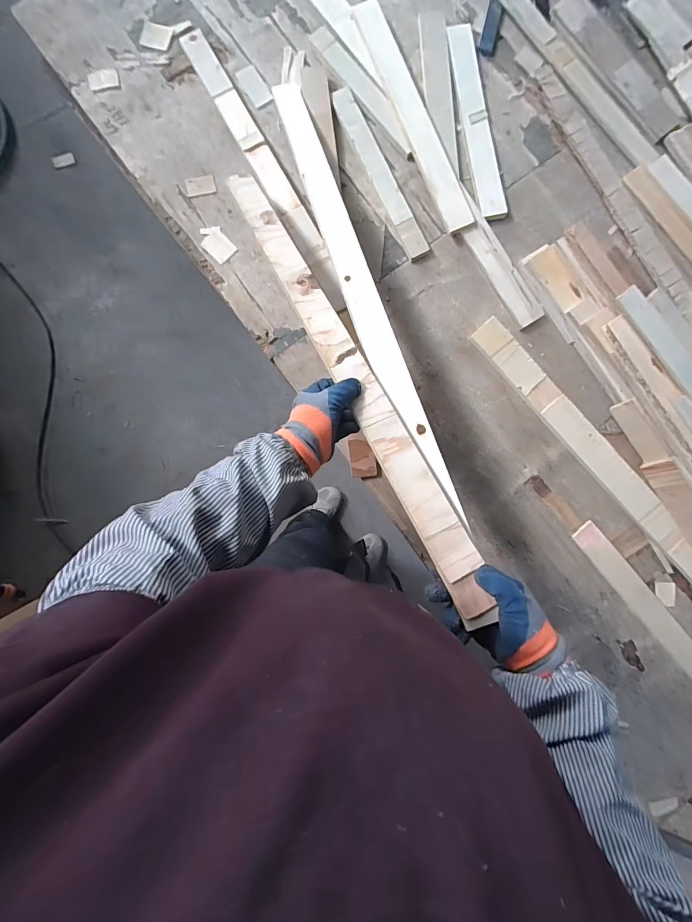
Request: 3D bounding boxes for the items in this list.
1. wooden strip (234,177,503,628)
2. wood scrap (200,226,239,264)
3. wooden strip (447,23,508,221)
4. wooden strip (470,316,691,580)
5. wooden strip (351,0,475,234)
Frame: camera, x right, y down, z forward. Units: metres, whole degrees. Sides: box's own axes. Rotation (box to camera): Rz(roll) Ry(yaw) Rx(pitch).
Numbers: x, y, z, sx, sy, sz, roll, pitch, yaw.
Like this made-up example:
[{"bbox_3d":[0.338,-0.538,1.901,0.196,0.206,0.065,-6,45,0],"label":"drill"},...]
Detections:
[{"bbox_3d":[-0.005,-0.142,0.526,0.054,0.022,0.719,-28,74,3],"label":"wooden strip"},{"bbox_3d":[-0.239,-0.404,0.714,0.045,0.006,0.068,-42,95,-5],"label":"wood scrap"},{"bbox_3d":[0.249,-0.648,0.732,0.051,0.008,0.376,-10,88,-2],"label":"wooden strip"},{"bbox_3d":[0.466,-0.012,0.712,0.062,0.021,0.638,-40,89,-3],"label":"wooden strip"},{"bbox_3d":[0.128,-0.642,0.713,0.058,0.012,0.457,-23,89,5],"label":"wooden strip"}]

